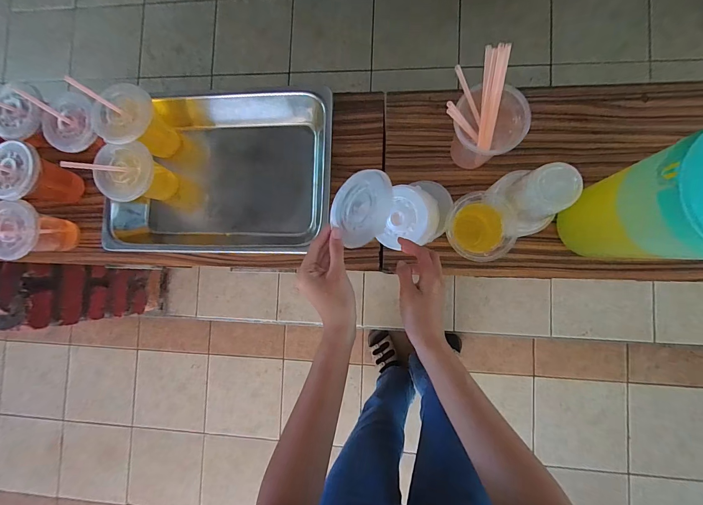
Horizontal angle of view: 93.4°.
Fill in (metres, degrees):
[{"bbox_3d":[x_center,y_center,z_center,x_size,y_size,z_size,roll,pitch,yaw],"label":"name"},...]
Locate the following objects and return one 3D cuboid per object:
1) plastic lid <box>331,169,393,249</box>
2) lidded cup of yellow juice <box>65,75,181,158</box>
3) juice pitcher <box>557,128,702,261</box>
[{"bbox_3d":[0.016,-0.051,0.390,0.086,0.093,0.005,-47,48,-13],"label":"plastic lid"},{"bbox_3d":[-0.332,-0.202,0.507,0.081,0.156,0.085,0,87,7],"label":"lidded cup of yellow juice"},{"bbox_3d":[0.353,-0.055,0.372,0.133,0.237,0.116,-20,85,5],"label":"juice pitcher"}]

